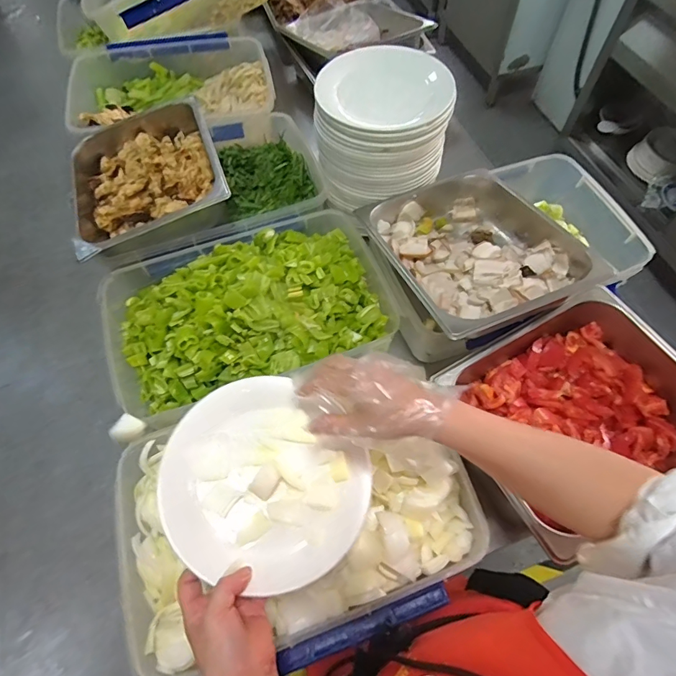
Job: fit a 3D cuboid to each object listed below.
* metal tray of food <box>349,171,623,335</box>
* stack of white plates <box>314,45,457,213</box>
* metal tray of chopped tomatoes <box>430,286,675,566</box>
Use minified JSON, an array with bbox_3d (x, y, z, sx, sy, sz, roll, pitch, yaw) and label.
[{"bbox_3d":[0.222,-0.152,0.728,0.289,0.127,0.322,-21,64,-10],"label":"metal tray of food"},{"bbox_3d":[0.080,-0.392,0.807,0.240,0.169,0.210,-12,63,-5],"label":"stack of white plates"},{"bbox_3d":[0.348,0.103,0.641,0.341,0.102,0.276,-24,65,-11],"label":"metal tray of chopped tomatoes"}]

